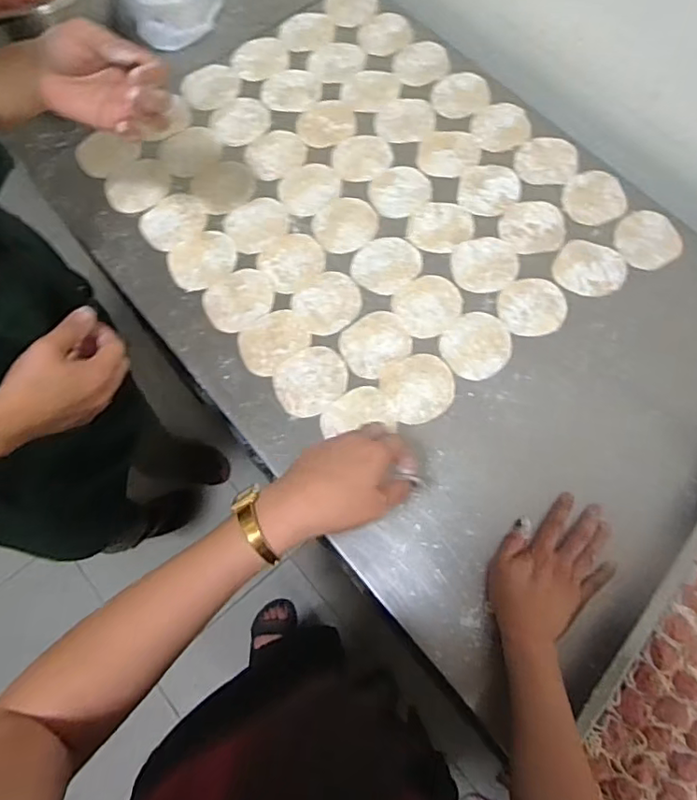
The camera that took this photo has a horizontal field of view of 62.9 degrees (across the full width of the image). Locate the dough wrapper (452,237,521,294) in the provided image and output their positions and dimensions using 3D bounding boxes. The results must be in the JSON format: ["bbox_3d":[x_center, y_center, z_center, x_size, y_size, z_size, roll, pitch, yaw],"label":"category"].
[{"bbox_3d":[0.172,-0.172,0.715,0.082,0.004,0.078,-1,71,-1],"label":"dough wrapper"}]

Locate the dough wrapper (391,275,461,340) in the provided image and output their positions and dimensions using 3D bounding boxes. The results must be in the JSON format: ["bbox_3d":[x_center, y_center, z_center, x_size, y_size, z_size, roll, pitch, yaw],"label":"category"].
[{"bbox_3d":[0.098,-0.116,0.697,0.084,0.005,0.076,-36,75,-12],"label":"dough wrapper"}]

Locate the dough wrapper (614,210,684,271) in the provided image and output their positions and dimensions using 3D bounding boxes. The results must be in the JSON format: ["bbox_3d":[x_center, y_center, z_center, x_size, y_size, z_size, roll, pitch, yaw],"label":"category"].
[{"bbox_3d":[0.382,-0.205,0.728,0.085,0.010,0.081,0,71,0],"label":"dough wrapper"}]

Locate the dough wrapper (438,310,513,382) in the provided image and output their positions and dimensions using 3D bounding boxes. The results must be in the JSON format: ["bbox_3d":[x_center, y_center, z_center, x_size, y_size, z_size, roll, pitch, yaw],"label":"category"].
[{"bbox_3d":[0.153,-0.066,0.676,0.076,0.004,0.083,0,71,0],"label":"dough wrapper"}]

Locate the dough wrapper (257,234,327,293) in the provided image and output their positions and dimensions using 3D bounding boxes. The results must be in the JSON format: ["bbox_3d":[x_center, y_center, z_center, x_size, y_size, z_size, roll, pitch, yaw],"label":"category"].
[{"bbox_3d":[-0.072,-0.178,0.721,0.077,0.004,0.076,0,71,0],"label":"dough wrapper"}]

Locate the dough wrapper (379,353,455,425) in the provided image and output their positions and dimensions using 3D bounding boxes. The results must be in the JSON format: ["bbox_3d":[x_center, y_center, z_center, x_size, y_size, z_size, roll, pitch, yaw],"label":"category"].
[{"bbox_3d":[0.081,-0.016,0.657,0.082,0.004,0.082,0,71,0],"label":"dough wrapper"}]

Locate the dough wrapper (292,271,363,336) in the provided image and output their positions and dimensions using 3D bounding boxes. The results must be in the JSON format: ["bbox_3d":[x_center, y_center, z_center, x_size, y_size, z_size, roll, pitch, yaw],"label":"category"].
[{"bbox_3d":[-0.024,-0.118,0.699,0.085,0.004,0.077,-43,76,-14],"label":"dough wrapper"}]

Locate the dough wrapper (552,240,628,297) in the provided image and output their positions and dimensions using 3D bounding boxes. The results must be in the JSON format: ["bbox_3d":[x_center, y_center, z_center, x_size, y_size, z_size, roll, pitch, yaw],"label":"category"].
[{"bbox_3d":[0.302,-0.165,0.711,0.086,0.004,0.079,0,71,0],"label":"dough wrapper"}]

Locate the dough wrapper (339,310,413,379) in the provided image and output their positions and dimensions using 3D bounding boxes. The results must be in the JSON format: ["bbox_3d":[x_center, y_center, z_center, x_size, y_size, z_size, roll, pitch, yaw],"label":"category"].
[{"bbox_3d":[0.033,-0.071,0.679,0.082,0.004,0.072,-35,74,-12],"label":"dough wrapper"}]

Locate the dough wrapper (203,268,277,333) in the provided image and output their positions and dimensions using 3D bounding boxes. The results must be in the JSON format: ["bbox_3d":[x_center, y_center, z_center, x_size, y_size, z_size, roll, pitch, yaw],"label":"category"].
[{"bbox_3d":[-0.134,-0.125,0.702,0.084,0.004,0.073,-36,75,-12],"label":"dough wrapper"}]

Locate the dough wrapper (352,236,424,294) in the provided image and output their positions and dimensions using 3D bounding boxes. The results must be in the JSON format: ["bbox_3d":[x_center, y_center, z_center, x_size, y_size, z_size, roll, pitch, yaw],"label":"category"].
[{"bbox_3d":[0.047,-0.172,0.719,0.082,0.004,0.075,0,71,0],"label":"dough wrapper"}]

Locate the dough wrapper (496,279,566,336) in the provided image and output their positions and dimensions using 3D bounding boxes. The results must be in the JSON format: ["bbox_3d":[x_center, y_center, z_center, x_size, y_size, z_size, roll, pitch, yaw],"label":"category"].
[{"bbox_3d":[0.224,-0.113,0.693,0.079,0.004,0.078,12,71,4],"label":"dough wrapper"}]

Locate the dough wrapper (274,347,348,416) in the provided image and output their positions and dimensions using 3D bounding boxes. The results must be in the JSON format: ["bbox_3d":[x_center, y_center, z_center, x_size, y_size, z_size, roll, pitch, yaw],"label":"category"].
[{"bbox_3d":[-0.044,-0.024,0.665,0.085,0.004,0.076,-38,75,-12],"label":"dough wrapper"}]

